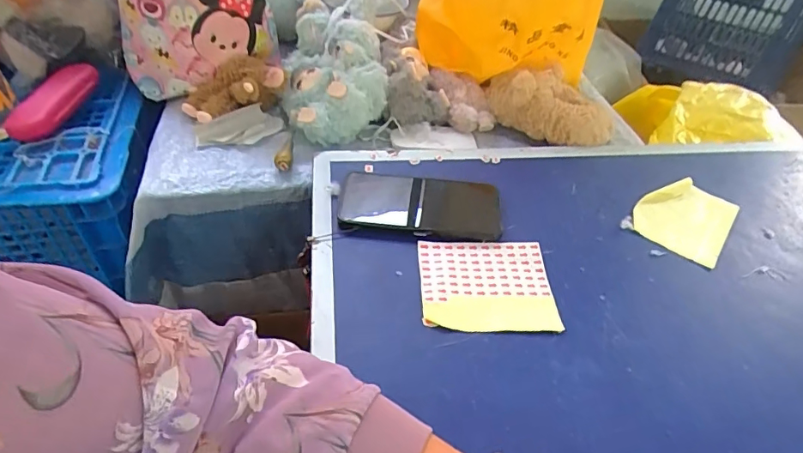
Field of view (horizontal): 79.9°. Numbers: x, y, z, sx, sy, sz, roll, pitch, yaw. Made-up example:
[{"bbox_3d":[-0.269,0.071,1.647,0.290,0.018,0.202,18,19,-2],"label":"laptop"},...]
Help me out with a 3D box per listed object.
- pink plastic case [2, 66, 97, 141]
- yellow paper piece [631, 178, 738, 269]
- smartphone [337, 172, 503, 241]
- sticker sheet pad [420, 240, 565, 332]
[{"bbox_3d":[-0.416,-0.155,0.583,0.035,0.046,0.133,16,46,13],"label":"pink plastic case"},{"bbox_3d":[0.309,-0.011,0.523,0.089,0.016,0.112,30,50,25],"label":"yellow paper piece"},{"bbox_3d":[0.020,-0.021,0.509,0.171,0.019,0.081,4,44,2],"label":"smartphone"},{"bbox_3d":[0.079,0.054,0.445,0.121,0.015,0.097,0,45,-3],"label":"sticker sheet pad"}]

